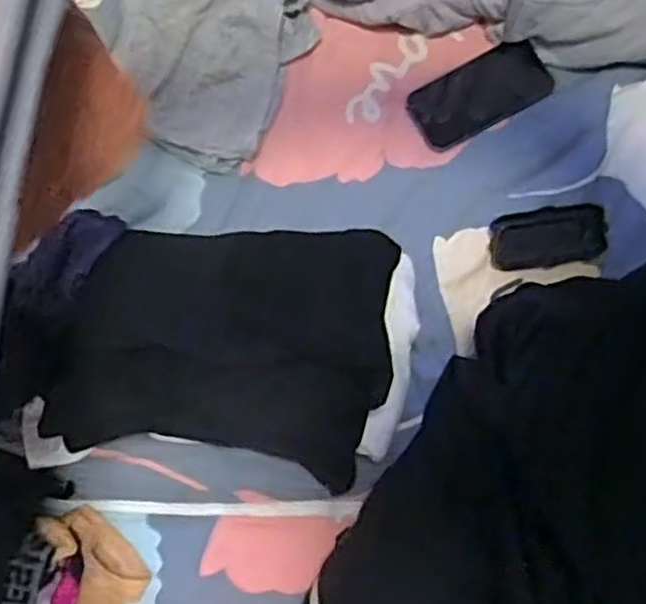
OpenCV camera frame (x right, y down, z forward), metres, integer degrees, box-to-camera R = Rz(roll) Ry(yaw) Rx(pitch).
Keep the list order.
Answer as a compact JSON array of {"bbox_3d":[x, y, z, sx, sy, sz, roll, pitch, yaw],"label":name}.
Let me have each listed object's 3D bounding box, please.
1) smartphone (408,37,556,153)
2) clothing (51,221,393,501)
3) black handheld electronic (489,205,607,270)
[{"bbox_3d":[0.162,-0.216,0.792,0.143,0.007,0.076,-28,79,-5],"label":"smartphone"},{"bbox_3d":[-0.082,0.031,0.662,0.276,0.075,0.218,11,78,3],"label":"clothing"},{"bbox_3d":[0.219,-0.063,0.748,0.107,0.010,0.056,-4,98,8],"label":"black handheld electronic"}]

